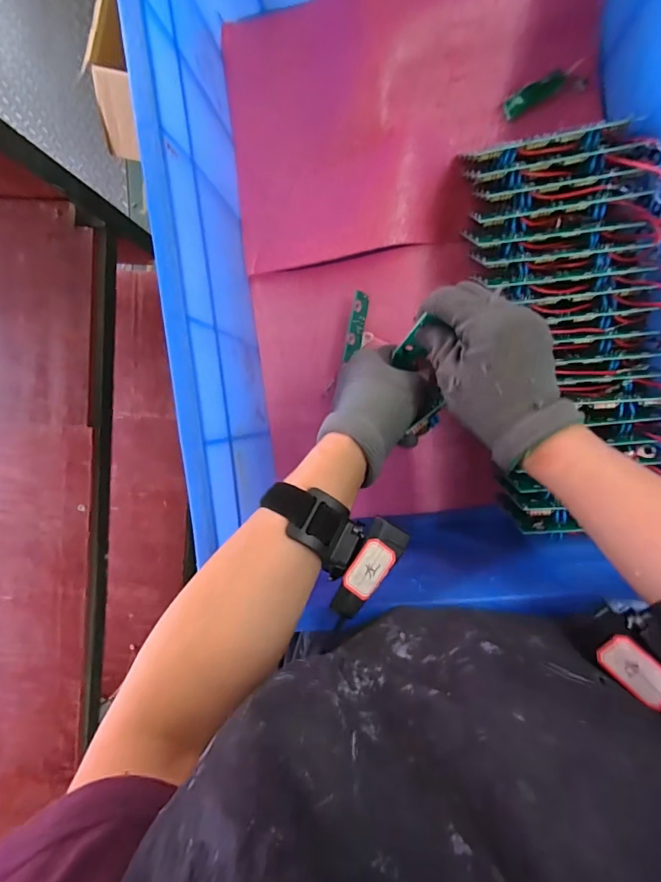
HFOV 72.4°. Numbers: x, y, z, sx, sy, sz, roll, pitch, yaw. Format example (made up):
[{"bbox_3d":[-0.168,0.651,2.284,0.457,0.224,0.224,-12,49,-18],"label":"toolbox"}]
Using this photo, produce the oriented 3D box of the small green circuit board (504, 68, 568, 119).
[{"bbox_3d":[0.204,-0.348,0.452,0.057,0.021,0.015,-26,90,8],"label":"small green circuit board"}]

